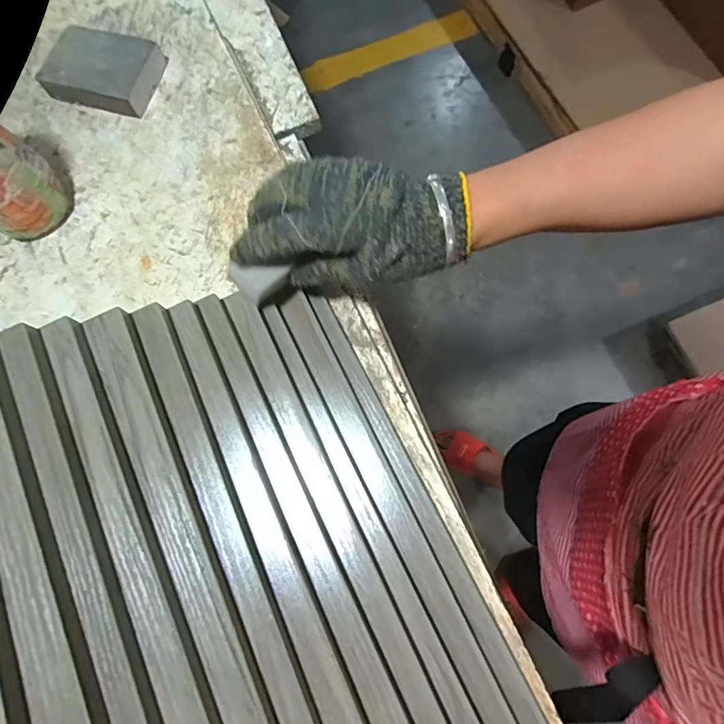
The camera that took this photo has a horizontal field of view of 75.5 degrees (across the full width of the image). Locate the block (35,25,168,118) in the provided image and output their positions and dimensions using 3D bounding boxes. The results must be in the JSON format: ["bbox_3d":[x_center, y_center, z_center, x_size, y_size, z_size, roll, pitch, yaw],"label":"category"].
[{"bbox_3d":[-0.249,-0.281,0.449,0.103,0.025,0.075,15,76,6],"label":"block"}]

